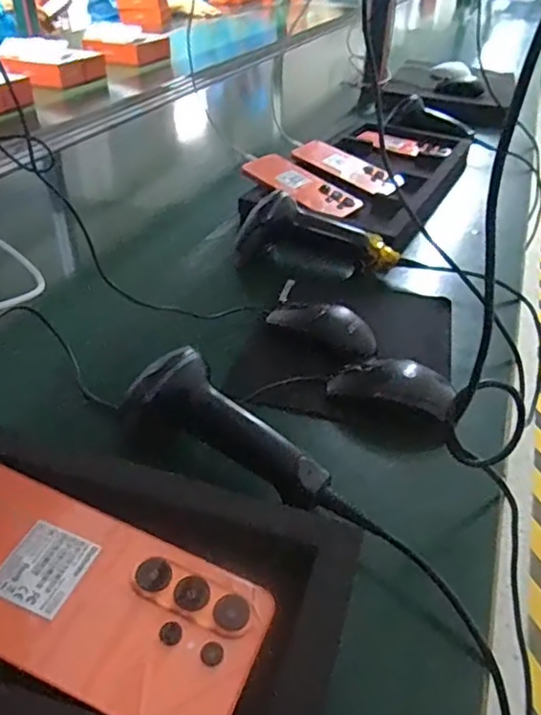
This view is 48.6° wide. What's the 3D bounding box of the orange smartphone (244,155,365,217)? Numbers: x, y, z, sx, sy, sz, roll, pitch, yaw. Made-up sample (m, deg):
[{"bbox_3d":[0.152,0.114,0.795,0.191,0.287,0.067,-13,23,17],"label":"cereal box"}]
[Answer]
[{"bbox_3d":[0.047,-0.245,0.852,0.168,0.010,0.072,30,55,14],"label":"orange smartphone"}]

